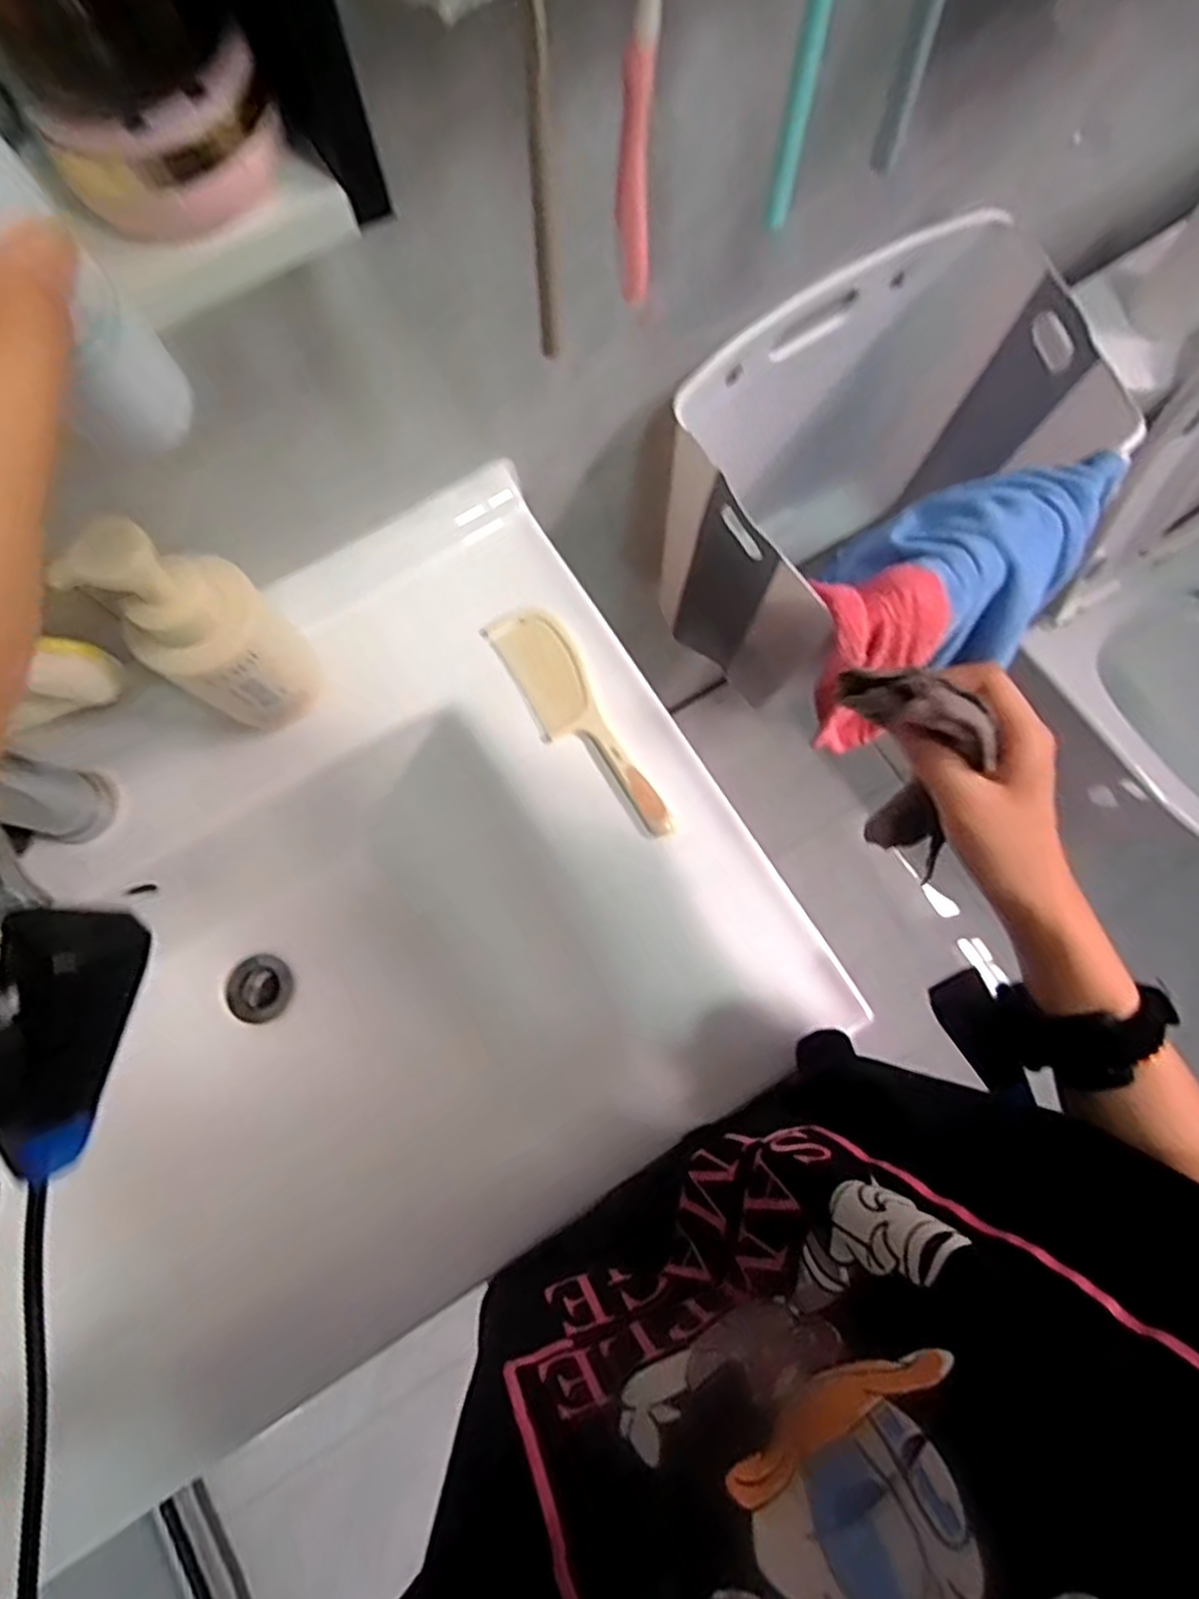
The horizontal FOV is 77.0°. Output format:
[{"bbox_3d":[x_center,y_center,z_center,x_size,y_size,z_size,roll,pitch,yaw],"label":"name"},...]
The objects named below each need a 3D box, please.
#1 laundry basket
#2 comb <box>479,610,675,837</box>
[{"bbox_3d":[0.245,-0.272,0.744,0.337,0.344,0.253,-28,78,-5],"label":"laundry basket"},{"bbox_3d":[-0.015,-0.056,0.549,0.054,0.009,0.198,-29,78,-5],"label":"comb"}]

